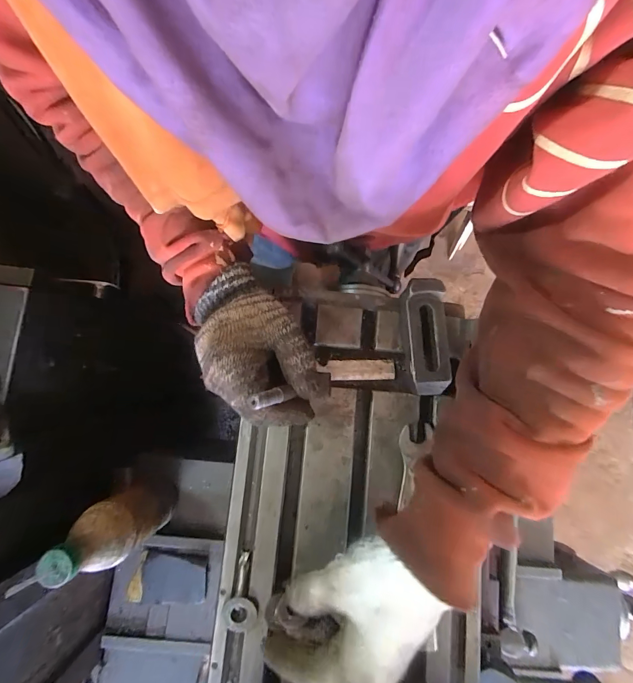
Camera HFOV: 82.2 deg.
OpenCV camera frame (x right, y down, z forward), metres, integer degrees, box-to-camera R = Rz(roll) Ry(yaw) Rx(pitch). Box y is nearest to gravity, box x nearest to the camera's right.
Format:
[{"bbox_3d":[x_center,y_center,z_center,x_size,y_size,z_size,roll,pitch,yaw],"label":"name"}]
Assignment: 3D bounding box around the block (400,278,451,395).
[{"bbox_3d":[0.111,-0.005,0.369,0.044,0.026,0.113,0,80,-1],"label":"block"}]

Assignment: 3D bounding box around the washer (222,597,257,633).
[{"bbox_3d":[-0.071,0.253,0.335,0.032,0.004,0.029,6,80,0],"label":"washer"}]

